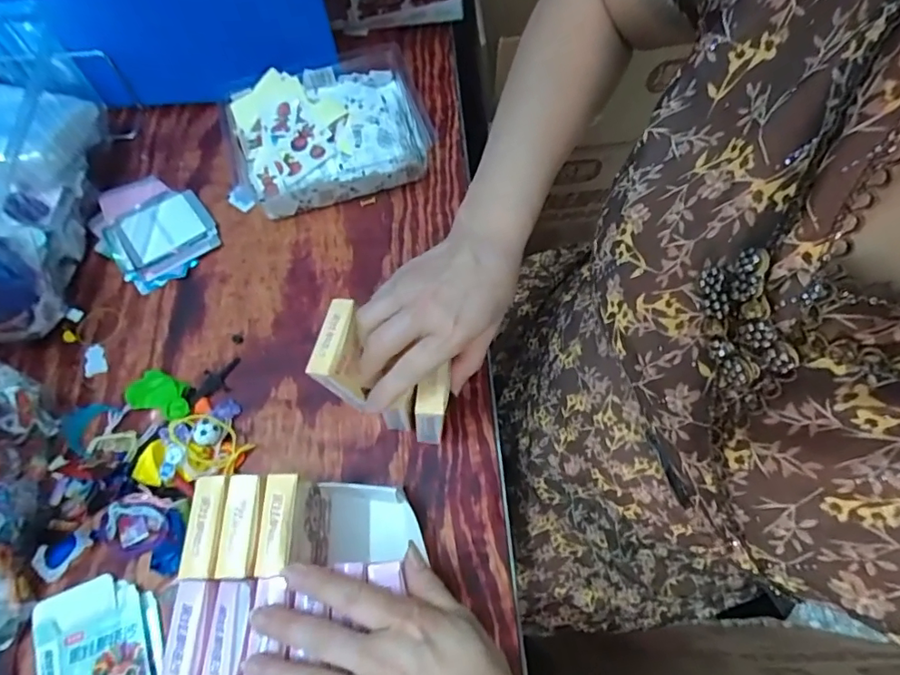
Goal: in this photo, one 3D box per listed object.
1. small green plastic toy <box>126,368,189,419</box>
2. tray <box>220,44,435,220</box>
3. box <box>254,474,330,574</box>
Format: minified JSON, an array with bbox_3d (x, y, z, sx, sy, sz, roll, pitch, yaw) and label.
[{"bbox_3d":[-0.270,0.052,0.486,0.071,0.017,0.036,16,69,8],"label":"small green plastic toy"},{"bbox_3d":[-0.136,-0.224,0.582,0.217,0.058,0.155,-18,68,-6],"label":"tray"},{"bbox_3d":[-0.113,0.143,0.394,0.028,0.094,0.063,-1,67,1],"label":"box"}]

